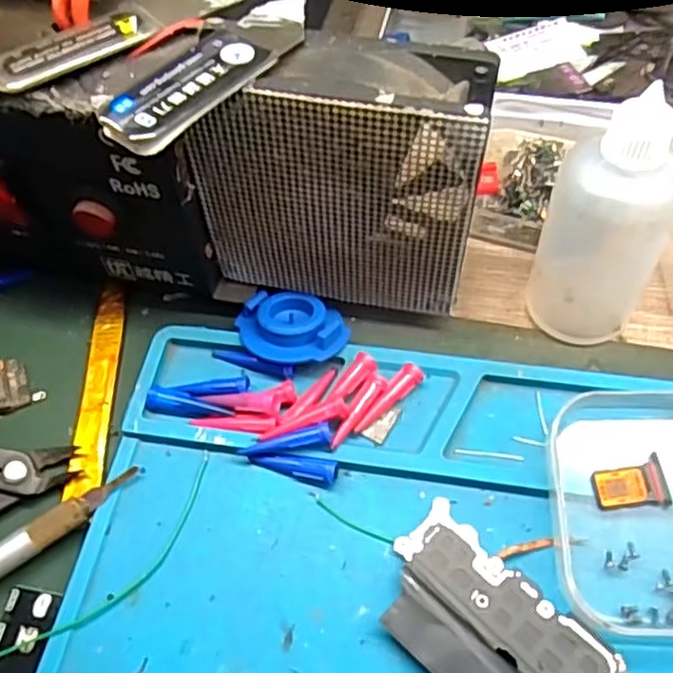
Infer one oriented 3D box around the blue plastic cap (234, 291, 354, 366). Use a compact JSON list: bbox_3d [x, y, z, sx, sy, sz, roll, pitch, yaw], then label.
[{"bbox_3d":[-0.015,-0.003,0.224,0.035,0.008,0.026,29,65,20],"label":"blue plastic cap"}]

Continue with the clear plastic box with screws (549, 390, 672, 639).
[{"bbox_3d":[0.094,0.046,0.188,0.066,0.014,0.064,1,59,5],"label":"clear plastic box with screws"}]

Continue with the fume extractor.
[{"bbox_3d":[0.001,-0.043,0.206,0.078,0.085,0.029,7,59,9],"label":"fume extractor"}]

